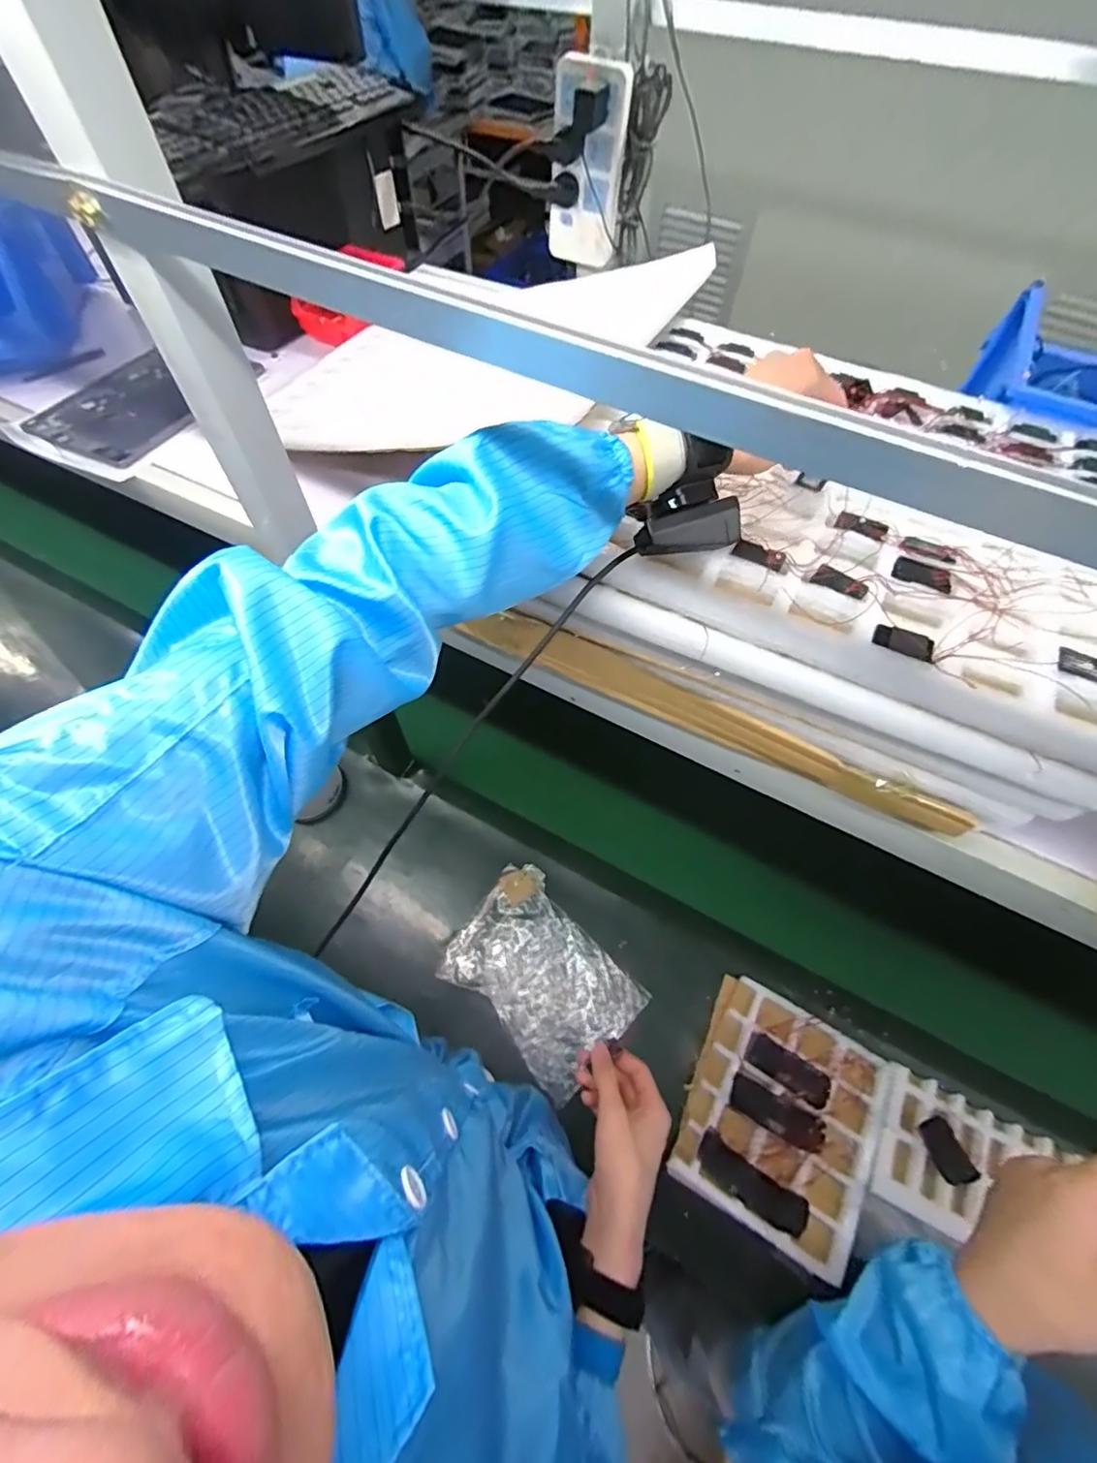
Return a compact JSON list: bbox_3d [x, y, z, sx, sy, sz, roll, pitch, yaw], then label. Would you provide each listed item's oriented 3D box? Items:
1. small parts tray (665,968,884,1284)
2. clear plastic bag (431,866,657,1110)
[{"bbox_3d":[0.298,0.489,0.695,0.225,0.044,0.253,27,63,15],"label":"small parts tray"},{"bbox_3d":[-0.011,0.357,0.801,0.269,0.014,0.197,37,66,20],"label":"clear plastic bag"}]

